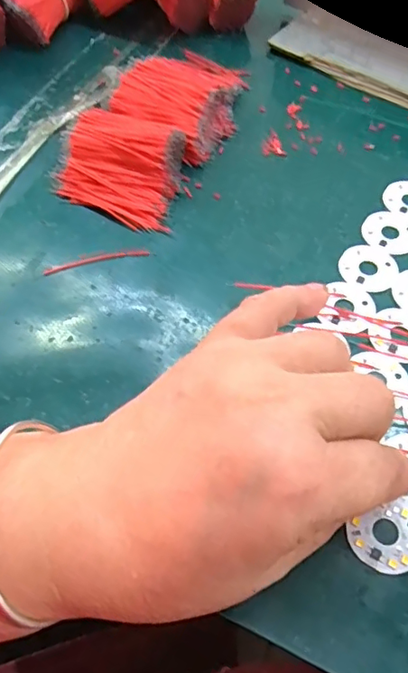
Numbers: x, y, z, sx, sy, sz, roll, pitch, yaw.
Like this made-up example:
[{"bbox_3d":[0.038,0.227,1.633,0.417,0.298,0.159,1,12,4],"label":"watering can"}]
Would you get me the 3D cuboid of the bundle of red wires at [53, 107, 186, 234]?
[{"bbox_3d":[-0.047,-0.102,0.316,0.074,0.023,0.065,24,63,14],"label":"bundle of red wires"}]

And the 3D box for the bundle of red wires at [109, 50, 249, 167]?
[{"bbox_3d":[-0.008,-0.163,0.355,0.075,0.022,0.100,28,64,16],"label":"bundle of red wires"}]

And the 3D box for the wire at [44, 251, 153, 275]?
[{"bbox_3d":[-0.059,-0.043,0.293,0.057,0.004,0.010,-13,60,-7],"label":"wire"}]

